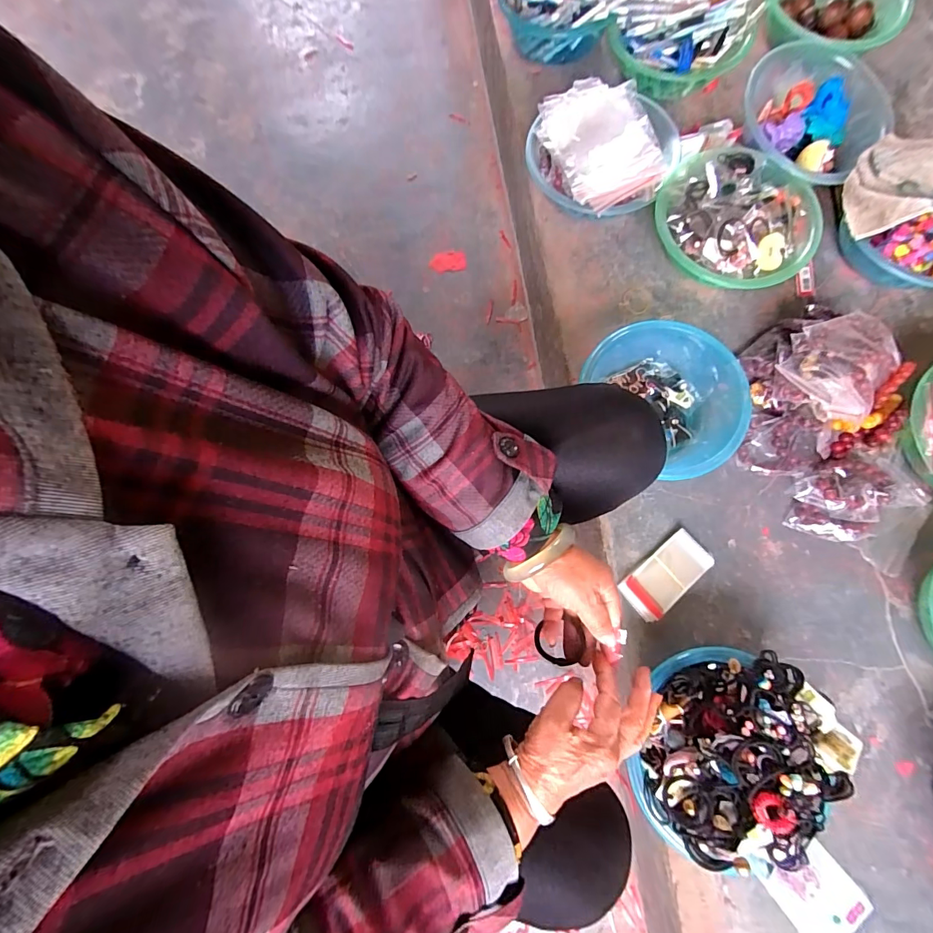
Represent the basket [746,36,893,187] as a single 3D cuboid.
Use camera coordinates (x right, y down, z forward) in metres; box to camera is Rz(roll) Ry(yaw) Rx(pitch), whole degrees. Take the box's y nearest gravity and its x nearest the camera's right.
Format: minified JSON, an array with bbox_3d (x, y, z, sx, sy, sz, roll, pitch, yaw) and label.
[{"bbox_3d":[0.539,-0.545,0.687,0.217,0.088,0.200,36,81,9],"label":"basket"}]

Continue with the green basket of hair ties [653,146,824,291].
[{"bbox_3d":[0.420,-0.382,0.659,0.225,0.084,0.227,0,77,2],"label":"green basket of hair ties"}]

